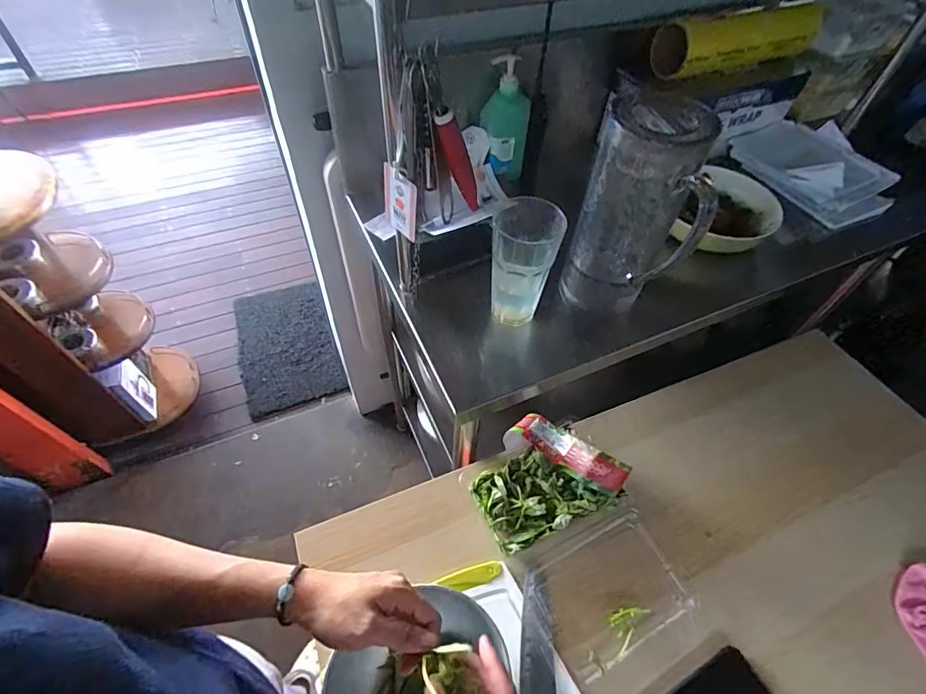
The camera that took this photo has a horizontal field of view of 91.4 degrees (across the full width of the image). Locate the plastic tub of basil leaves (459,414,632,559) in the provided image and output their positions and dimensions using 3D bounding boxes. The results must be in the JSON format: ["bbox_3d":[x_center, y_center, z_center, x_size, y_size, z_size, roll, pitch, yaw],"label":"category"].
[{"bbox_3d":[0.107,0.177,0.625,0.184,0.067,0.151,-21,56,-18],"label":"plastic tub of basil leaves"}]

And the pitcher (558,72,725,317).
[{"bbox_3d":[0.206,-0.149,0.549,0.121,0.278,0.102,13,53,7],"label":"pitcher"}]

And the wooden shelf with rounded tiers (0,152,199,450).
[{"bbox_3d":[-1.068,-0.043,1.282,0.257,0.854,0.419,-12,54,-11],"label":"wooden shelf with rounded tiers"}]

